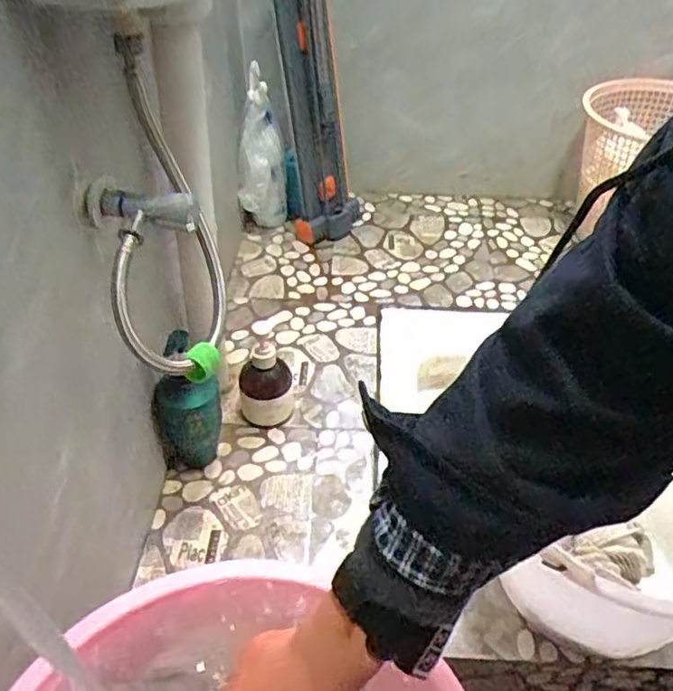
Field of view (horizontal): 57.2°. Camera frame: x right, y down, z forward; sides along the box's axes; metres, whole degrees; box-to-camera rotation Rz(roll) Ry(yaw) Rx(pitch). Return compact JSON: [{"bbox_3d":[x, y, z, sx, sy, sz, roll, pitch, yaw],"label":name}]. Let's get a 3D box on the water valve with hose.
[{"bbox_3d":[-0.163,-0.118,0.548,0.099,0.297,0.083,-12,4,-18],"label":"water valve with hose"}]

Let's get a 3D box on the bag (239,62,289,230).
[{"bbox_3d":[-0.130,-0.339,1.119,0.072,0.265,0.108,1,42,1],"label":"bag"}]

